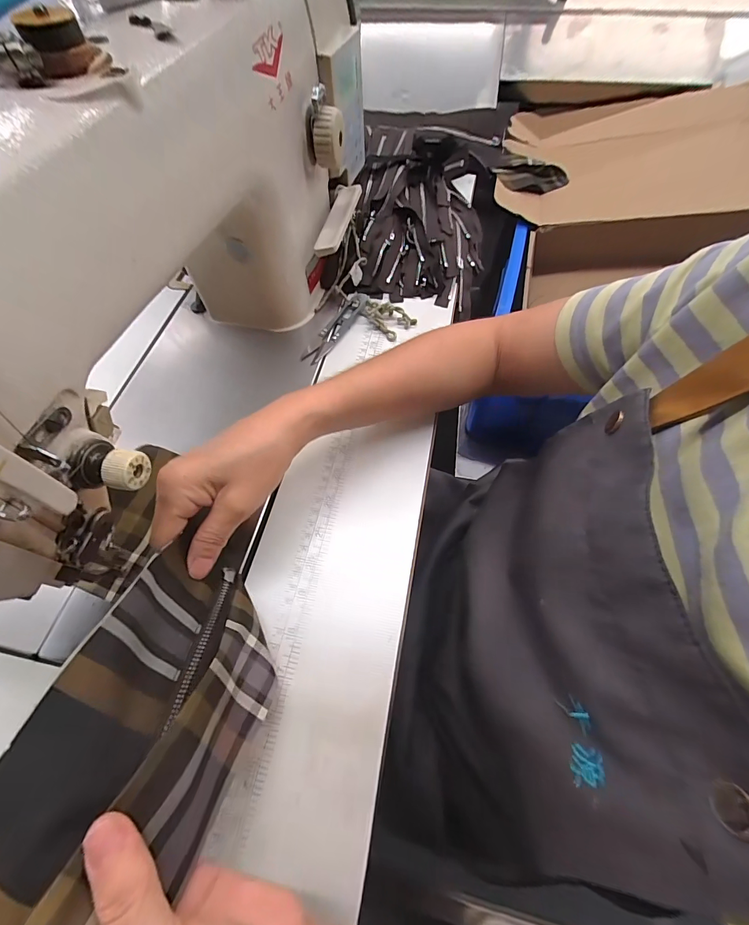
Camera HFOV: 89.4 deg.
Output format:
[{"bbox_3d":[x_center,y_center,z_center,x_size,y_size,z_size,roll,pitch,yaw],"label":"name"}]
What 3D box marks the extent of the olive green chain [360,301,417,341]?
[{"bbox_3d":[0.013,-0.156,0.405,0.035,0.014,0.051,-41,68,-19],"label":"olive green chain"}]

